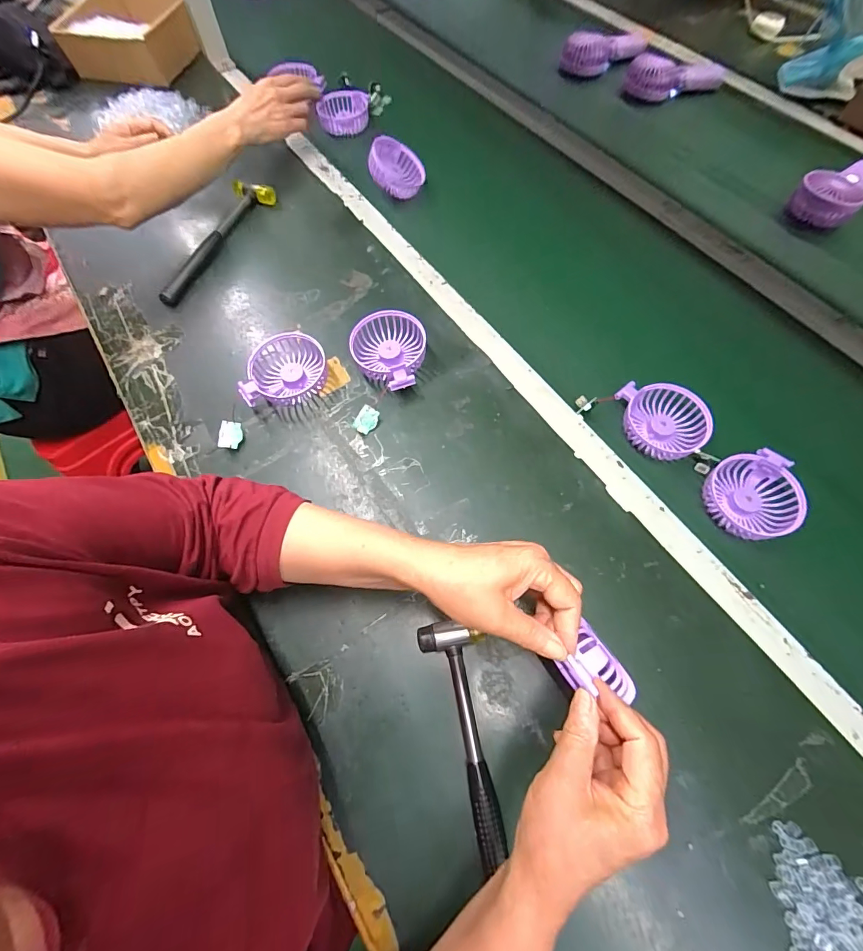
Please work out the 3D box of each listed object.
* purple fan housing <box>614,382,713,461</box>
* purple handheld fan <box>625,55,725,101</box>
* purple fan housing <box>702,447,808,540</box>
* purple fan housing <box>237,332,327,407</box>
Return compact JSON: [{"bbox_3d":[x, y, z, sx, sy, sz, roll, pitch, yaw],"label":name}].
[{"bbox_3d":[0.274,-0.065,0.498,0.084,0.034,0.096,-15,67,-5],"label":"purple fan housing"},{"bbox_3d":[0.467,-0.757,0.809,0.195,0.052,0.082,-8,67,-3],"label":"purple handheld fan"},{"bbox_3d":[0.346,0.023,0.457,0.089,0.030,0.089,-4,75,14],"label":"purple fan housing"},{"bbox_3d":[-0.178,-0.129,0.519,0.095,0.033,0.085,-11,66,-3],"label":"purple fan housing"}]

